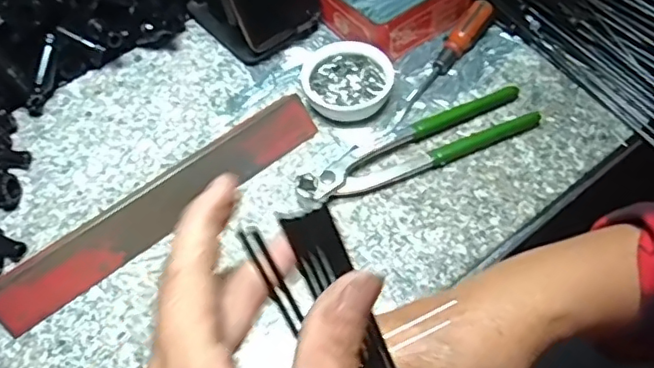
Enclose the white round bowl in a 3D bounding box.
[{"bbox_3d":[0.016,-0.082,0.479,0.072,0.026,0.068,-2,56,3],"label":"white round bowl"}]

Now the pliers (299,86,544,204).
[{"bbox_3d":[0.069,-0.031,0.447,0.193,0.016,0.046,-24,58,-12],"label":"pliers"}]

